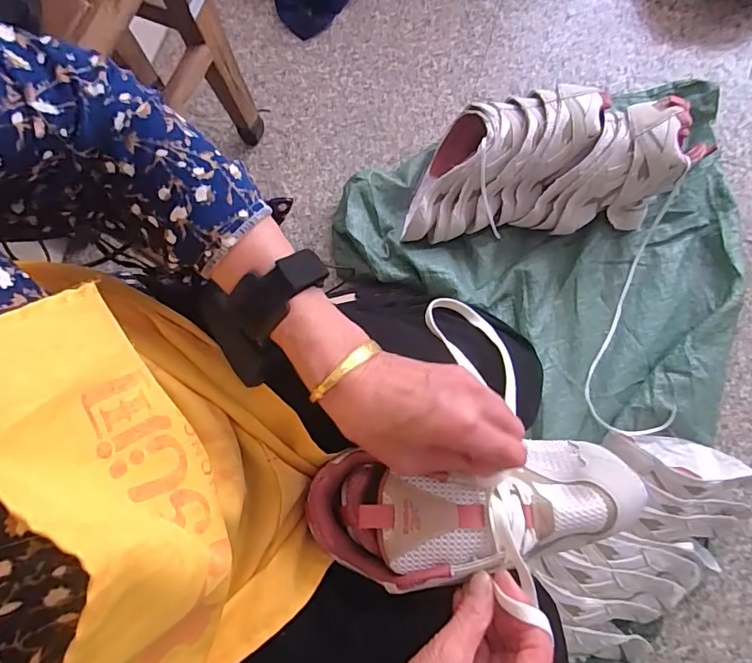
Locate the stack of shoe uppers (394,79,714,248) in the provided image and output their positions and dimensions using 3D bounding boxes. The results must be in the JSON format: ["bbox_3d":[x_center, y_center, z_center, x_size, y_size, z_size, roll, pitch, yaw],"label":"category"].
[{"bbox_3d":[0.256,-0.261,0.739,0.418,0.125,0.195,-5,81,0],"label":"stack of shoe uppers"}]

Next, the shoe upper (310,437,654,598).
[{"bbox_3d":[0.074,0.132,0.360,0.240,0.059,0.087,-5,77,-5],"label":"shoe upper"}]

